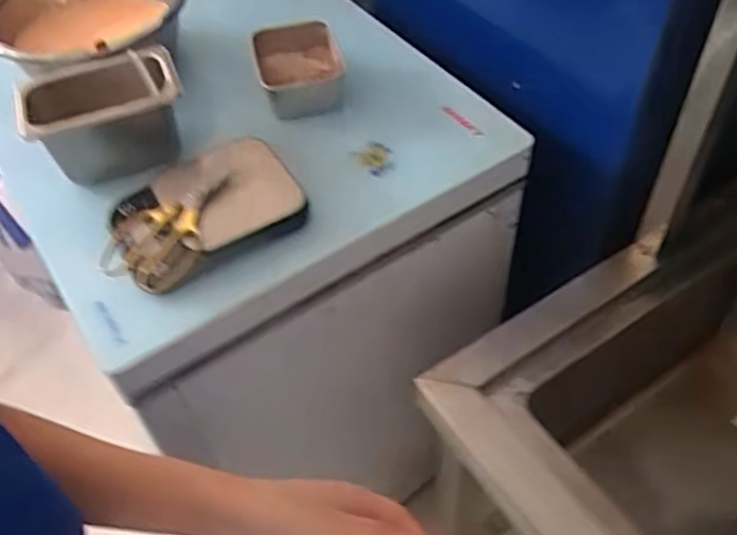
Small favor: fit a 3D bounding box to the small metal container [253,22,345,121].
[{"bbox_3d":[-0.088,-0.259,0.909,0.111,0.057,0.156,-11,50,-6],"label":"small metal container"}]

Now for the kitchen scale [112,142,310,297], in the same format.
[{"bbox_3d":[-0.174,-0.062,0.754,0.192,0.035,0.133,-28,54,-19],"label":"kitchen scale"}]

